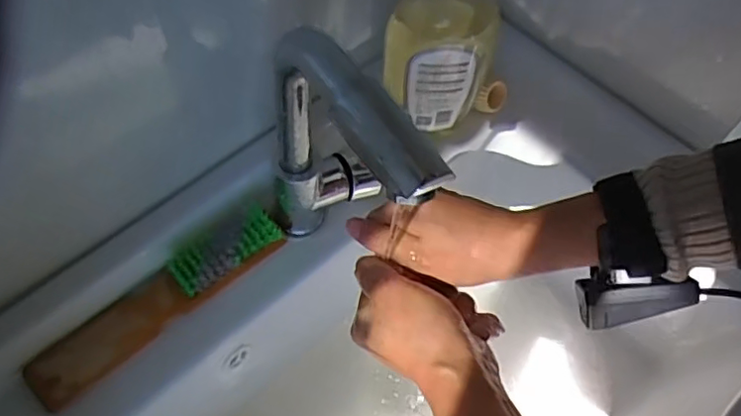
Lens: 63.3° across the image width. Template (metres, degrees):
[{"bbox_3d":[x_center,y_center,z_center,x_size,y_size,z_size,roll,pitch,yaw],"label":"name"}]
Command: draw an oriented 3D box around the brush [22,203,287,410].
[{"bbox_3d":[-0.160,0.066,0.457,0.209,0.028,0.042,-35,66,-21],"label":"brush"}]

